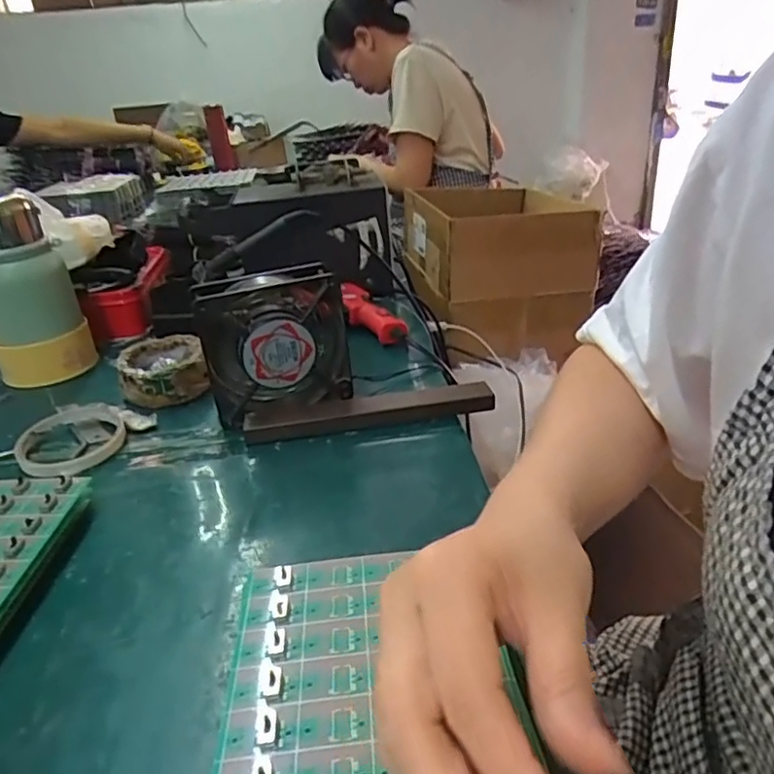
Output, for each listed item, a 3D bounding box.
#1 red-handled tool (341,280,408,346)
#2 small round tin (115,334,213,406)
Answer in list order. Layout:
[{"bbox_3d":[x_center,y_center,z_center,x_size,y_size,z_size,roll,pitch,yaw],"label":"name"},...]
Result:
[{"bbox_3d":[-0.021,-0.085,0.700,0.041,0.031,0.136,-14,29,-18],"label":"red-handled tool"},{"bbox_3d":[-0.216,-0.017,0.594,0.077,0.044,0.075,-3,28,2],"label":"small round tin"}]

